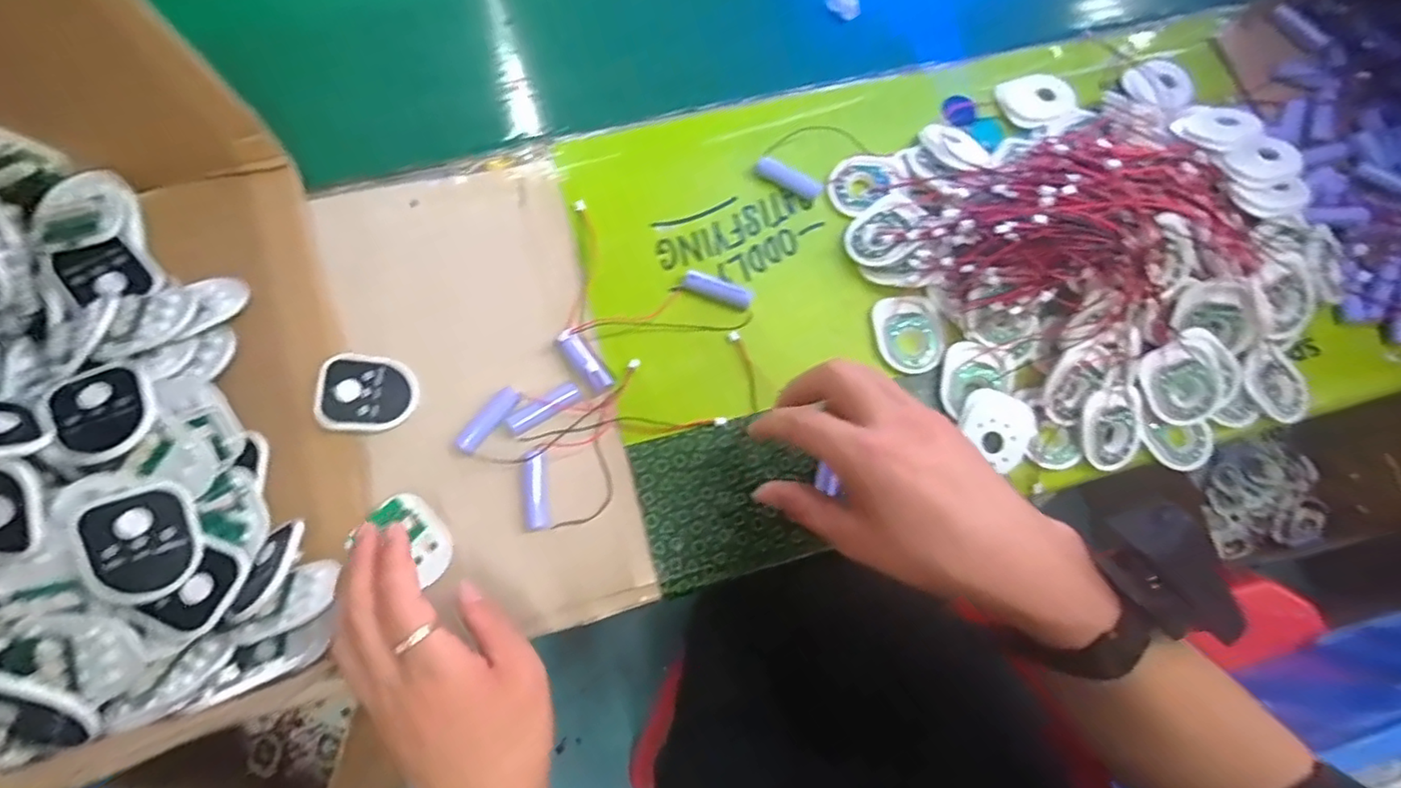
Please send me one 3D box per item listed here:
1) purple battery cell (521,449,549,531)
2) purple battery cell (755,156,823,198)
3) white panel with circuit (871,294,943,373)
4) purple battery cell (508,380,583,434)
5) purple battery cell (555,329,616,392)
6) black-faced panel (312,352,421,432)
[{"bbox_3d":[-0.106,0.062,0.406,0.014,0.019,0.050,-6,75,-5],"label":"purple battery cell"},{"bbox_3d":[0.067,-0.163,0.473,0.052,0.013,0.011,28,75,5],"label":"purple battery cell"},{"bbox_3d":[0.150,-0.044,0.450,0.048,0.008,0.057,-10,75,-6],"label":"white panel with circuit"},{"bbox_3d":[-0.104,0.009,0.419,0.051,0.010,0.013,-31,78,-11],"label":"purple battery cell"},{"bbox_3d":[-0.079,-0.022,0.426,0.019,0.015,0.047,-37,89,-11],"label":"purple battery cell"},{"bbox_3d":[-0.218,0.000,0.414,0.058,0.008,0.049,8,71,-26],"label":"black-faced panel"}]

